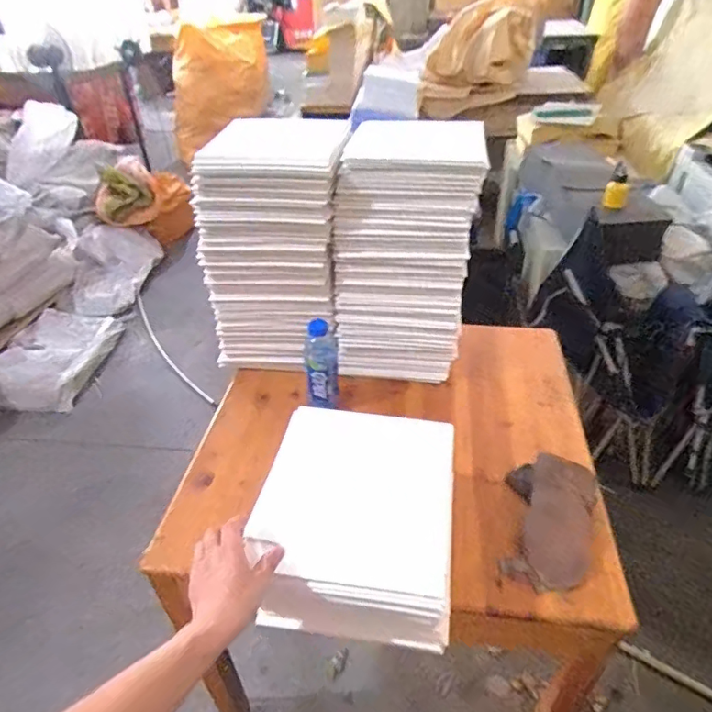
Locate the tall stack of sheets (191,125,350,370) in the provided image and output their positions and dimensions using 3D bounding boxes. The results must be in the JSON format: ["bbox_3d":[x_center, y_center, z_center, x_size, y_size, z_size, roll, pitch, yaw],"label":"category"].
[{"bbox_3d":[-0.176,-0.272,1.241,0.286,0.448,0.369,-1,38,1],"label":"tall stack of sheets"}]

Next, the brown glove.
[{"bbox_3d":[0.314,0.251,0.869,0.149,0.097,0.230,15,41,21],"label":"brown glove"}]

